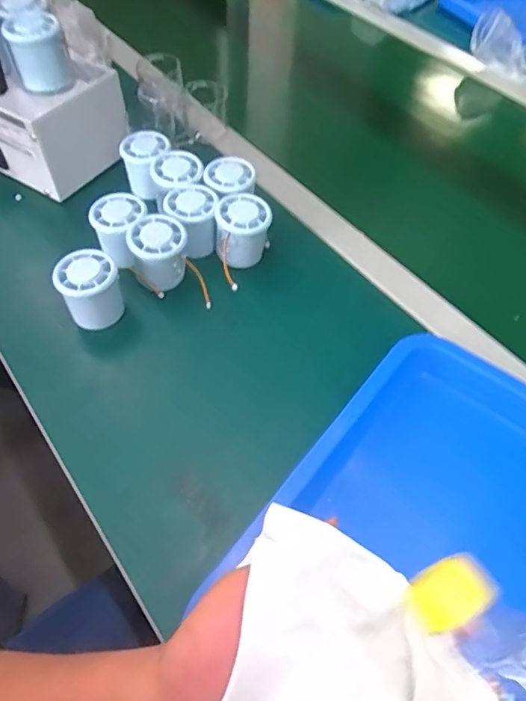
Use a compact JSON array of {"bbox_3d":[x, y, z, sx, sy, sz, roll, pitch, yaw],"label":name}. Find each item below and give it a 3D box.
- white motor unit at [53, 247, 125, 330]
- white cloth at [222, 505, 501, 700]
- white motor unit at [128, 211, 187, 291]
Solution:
[{"bbox_3d":[-0.165,-0.058,0.507,0.053,0.059,0.050,1,54,-1],"label":"white motor unit"},{"bbox_3d":[0.042,0.163,0.271,0.133,0.028,0.112,27,79,6],"label":"white cloth"},{"bbox_3d":[-0.106,-0.100,0.537,0.054,0.055,0.059,1,54,-1],"label":"white motor unit"}]

